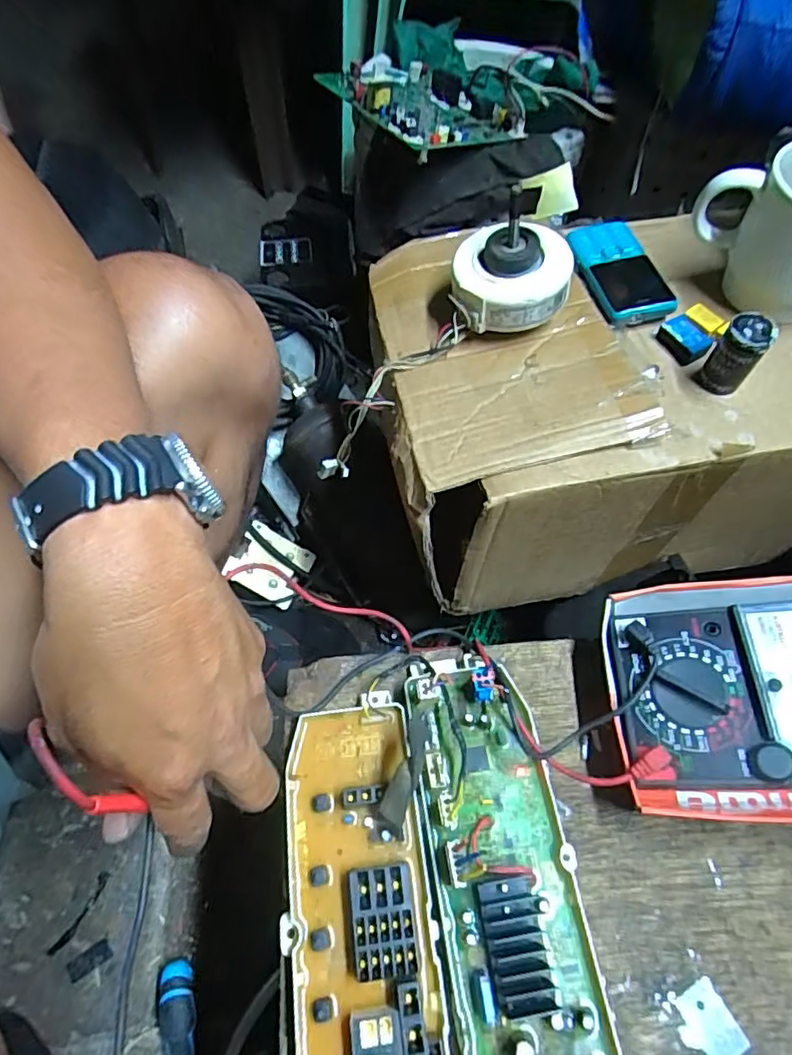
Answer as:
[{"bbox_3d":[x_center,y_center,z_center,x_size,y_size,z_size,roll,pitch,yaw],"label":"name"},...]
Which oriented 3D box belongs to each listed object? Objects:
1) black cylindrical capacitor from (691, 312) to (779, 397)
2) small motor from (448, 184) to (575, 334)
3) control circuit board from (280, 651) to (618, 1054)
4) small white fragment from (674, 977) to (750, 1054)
[{"bbox_3d":[0.240,-0.121,0.404,0.030,0.056,0.028,38,66,17],"label":"black cylindrical capacitor"},{"bbox_3d":[0.088,-0.195,0.433,0.090,0.090,0.077,8,61,2],"label":"small motor"},{"bbox_3d":[0.027,0.237,0.263,0.147,0.033,0.339,-9,60,-2],"label":"control circuit board"},{"bbox_3d":[0.157,0.252,0.287,0.027,0.004,0.033,-25,66,-15],"label":"small white fragment"}]

